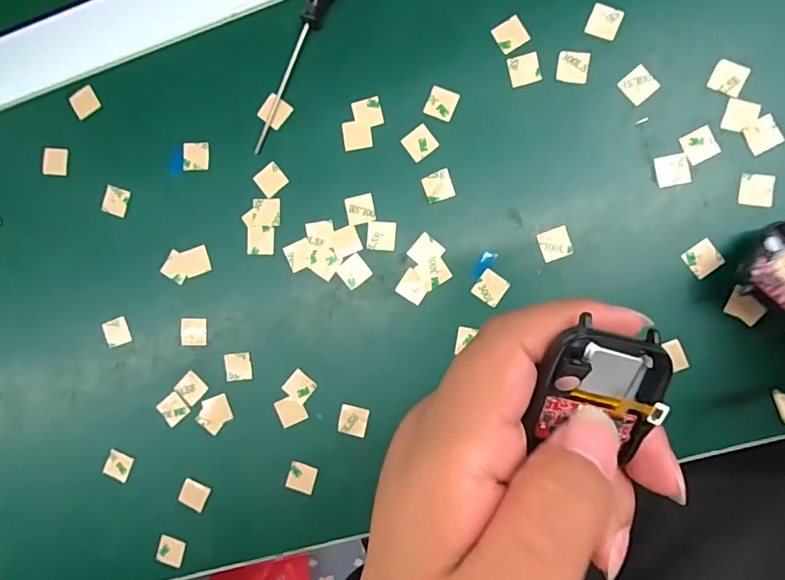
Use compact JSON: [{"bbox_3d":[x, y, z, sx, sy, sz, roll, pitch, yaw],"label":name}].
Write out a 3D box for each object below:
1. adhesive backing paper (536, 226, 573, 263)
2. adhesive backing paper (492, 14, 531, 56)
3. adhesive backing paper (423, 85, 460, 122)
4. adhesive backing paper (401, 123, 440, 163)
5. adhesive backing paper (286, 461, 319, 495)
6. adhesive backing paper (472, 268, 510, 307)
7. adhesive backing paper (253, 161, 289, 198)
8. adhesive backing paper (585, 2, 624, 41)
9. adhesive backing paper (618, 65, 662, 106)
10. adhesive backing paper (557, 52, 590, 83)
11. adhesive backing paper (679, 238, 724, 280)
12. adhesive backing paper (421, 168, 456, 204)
[{"bbox_3d":[0.085,-0.024,0.254,0.016,0.004,0.016,-19,89,7],"label":"adhesive backing paper"},{"bbox_3d":[0.063,-0.134,0.257,0.016,0.004,0.016,-32,90,5],"label":"adhesive backing paper"},{"bbox_3d":[0.026,-0.100,0.262,0.015,0.004,0.015,23,92,7],"label":"adhesive backing paper"},{"bbox_3d":[0.015,-0.079,0.263,0.016,0.004,0.015,-37,86,2],"label":"adhesive backing paper"},{"bbox_3d":[-0.051,0.105,0.272,0.016,0.004,0.015,16,87,3],"label":"adhesive backing paper"},{"bbox_3d":[0.052,-0.001,0.258,0.015,0.004,0.016,34,93,6],"label":"adhesive backing paper"},{"bbox_3d":[-0.068,-0.062,0.274,0.015,0.004,0.015,-40,89,-2],"label":"adhesive backing paper"},{"bbox_3d":[0.109,-0.138,0.251,0.016,0.004,0.016,21,98,6],"label":"adhesive backing paper"},{"bbox_3d":[0.126,-0.105,0.247,0.016,0.004,0.016,-41,85,6],"label":"adhesive backing paper"},{"bbox_3d":[0.094,-0.116,0.253,0.015,0.004,0.016,8,95,8],"label":"adhesive backing paper"},{"bbox_3d":[0.156,-0.016,0.245,0.016,0.004,0.015,-36,83,6],"label":"adhesive backing paper"},{"bbox_3d":[0.024,-0.055,0.261,0.015,0.004,0.015,-18,90,2],"label":"adhesive backing paper"}]

